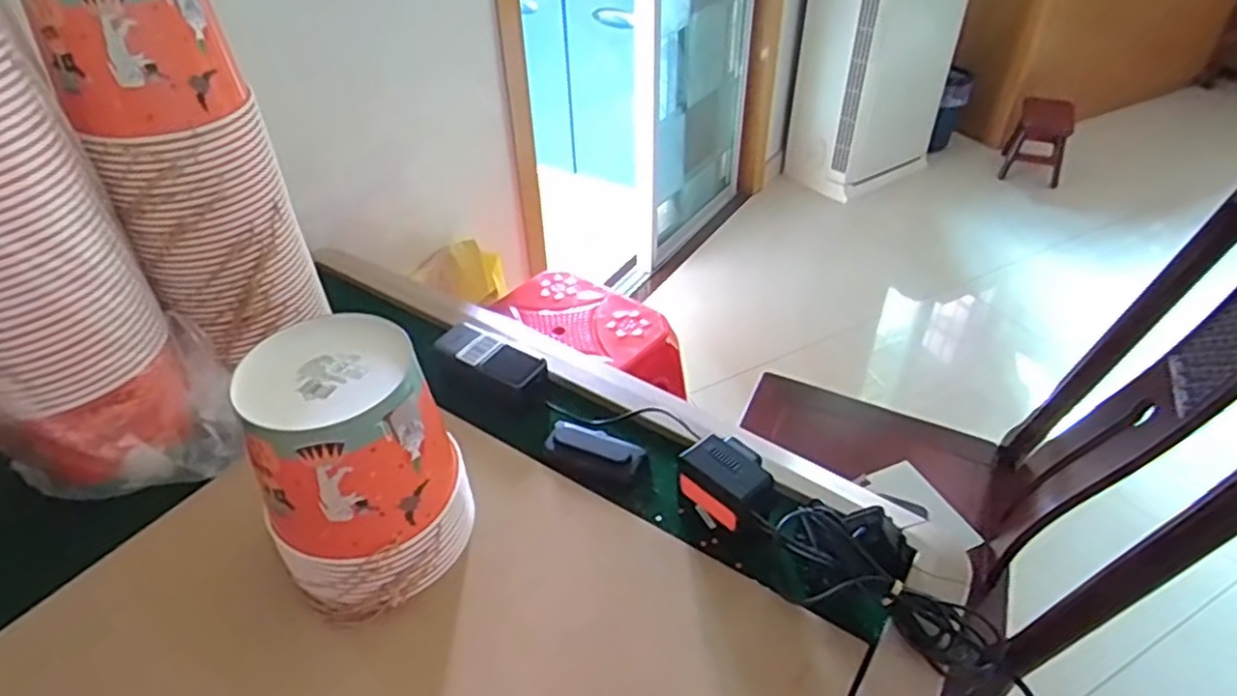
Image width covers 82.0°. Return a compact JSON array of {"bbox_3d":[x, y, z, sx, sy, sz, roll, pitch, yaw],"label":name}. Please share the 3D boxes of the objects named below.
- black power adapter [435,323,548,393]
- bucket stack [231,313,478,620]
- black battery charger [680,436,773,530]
[{"bbox_3d":[-0.146,0.016,0.811,0.139,0.037,0.065,23,45,26],"label":"black power adapter"},{"bbox_3d":[-0.210,0.093,0.581,0.151,0.188,0.148,-16,42,-17],"label":"bucket stack"},{"bbox_3d":[0.101,0.128,0.649,0.055,0.068,0.078,-32,49,-32],"label":"black battery charger"}]

